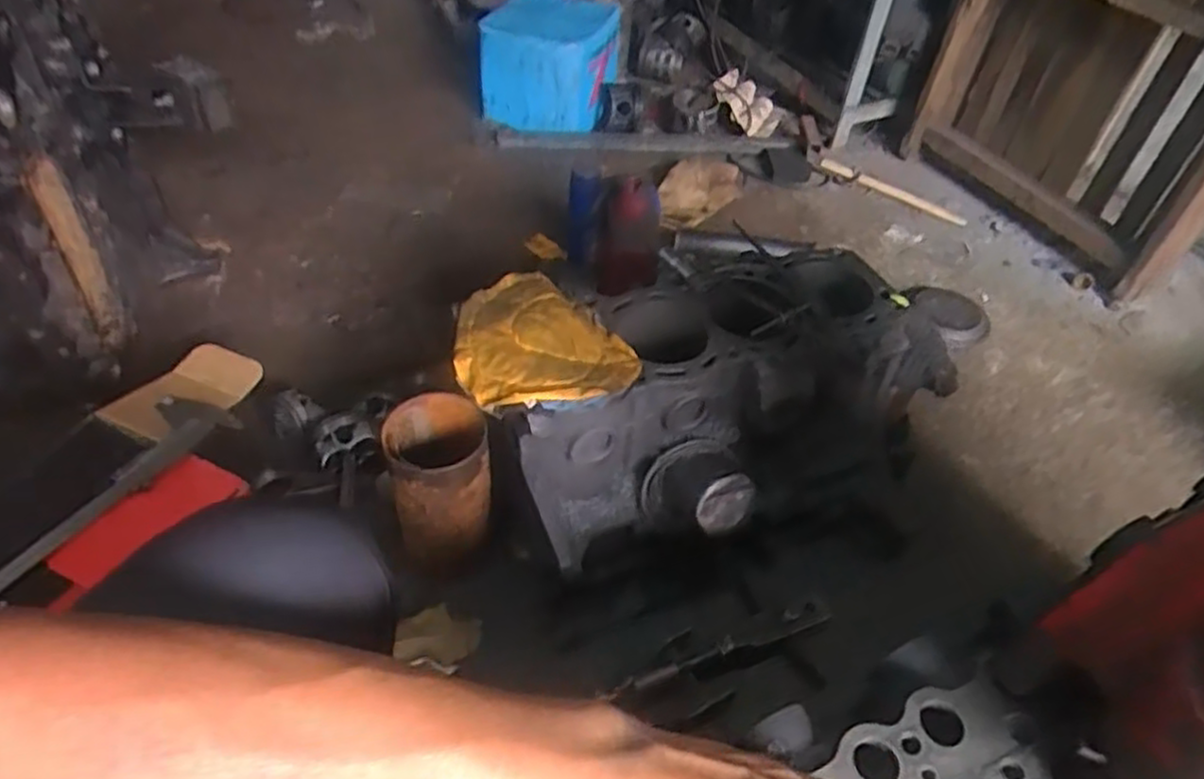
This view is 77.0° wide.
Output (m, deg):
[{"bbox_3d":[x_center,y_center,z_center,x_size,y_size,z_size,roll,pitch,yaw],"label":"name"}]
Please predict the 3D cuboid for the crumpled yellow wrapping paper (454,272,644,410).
[{"bbox_3d":[-0.054,-0.048,0.679,0.151,0.024,0.149,-5,47,-9],"label":"crumpled yellow wrapping paper"}]

